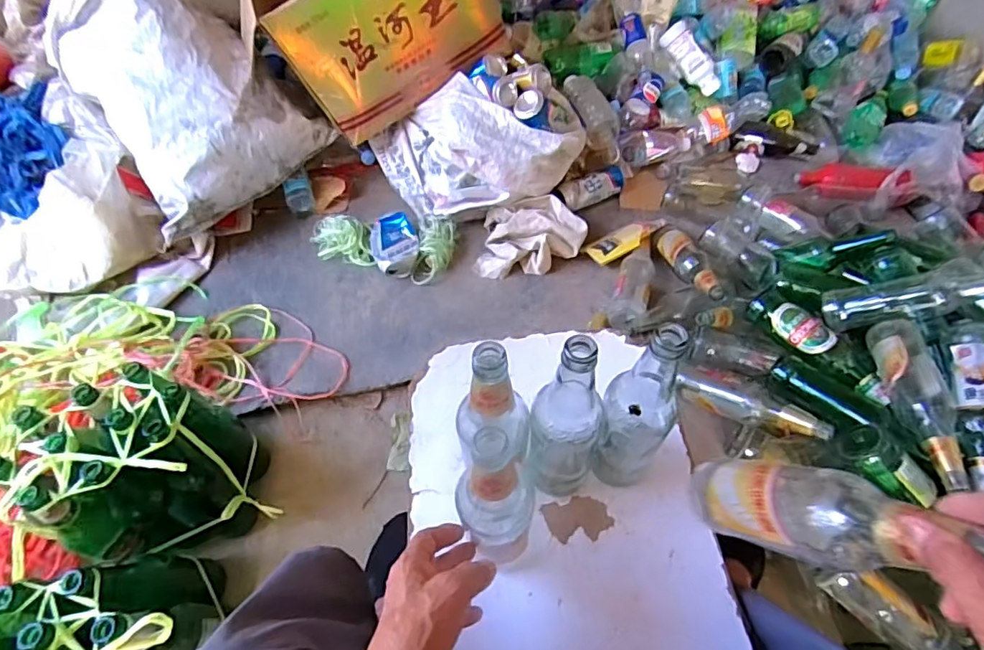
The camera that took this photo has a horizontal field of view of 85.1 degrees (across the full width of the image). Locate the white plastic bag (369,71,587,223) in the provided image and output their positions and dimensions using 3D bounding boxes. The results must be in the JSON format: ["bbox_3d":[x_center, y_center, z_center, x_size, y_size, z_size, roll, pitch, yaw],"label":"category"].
[{"bbox_3d":[-0.026,-0.379,1.145,0.449,0.214,0.248,-6,56,-5],"label":"white plastic bag"}]

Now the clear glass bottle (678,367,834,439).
[{"bbox_3d":[0.416,0.132,0.870,0.059,0.055,0.245,-41,40,-25],"label":"clear glass bottle"}]

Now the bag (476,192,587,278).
[{"bbox_3d":[0.079,-0.187,1.112,0.231,0.074,0.148,-6,56,-5],"label":"bag"}]

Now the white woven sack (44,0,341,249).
[{"bbox_3d":[-0.617,-0.494,1.100,0.399,0.297,0.458,-32,62,-21],"label":"white woven sack"}]

